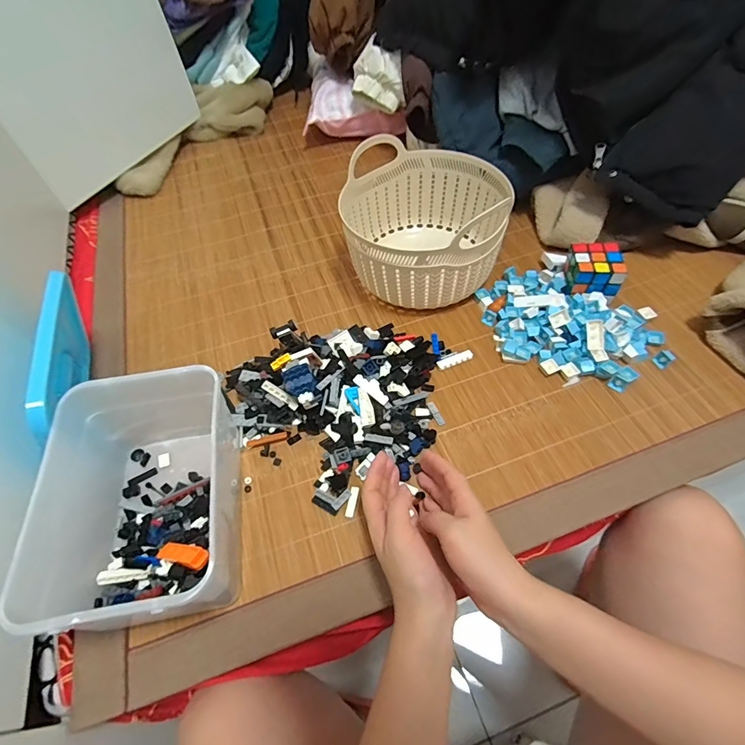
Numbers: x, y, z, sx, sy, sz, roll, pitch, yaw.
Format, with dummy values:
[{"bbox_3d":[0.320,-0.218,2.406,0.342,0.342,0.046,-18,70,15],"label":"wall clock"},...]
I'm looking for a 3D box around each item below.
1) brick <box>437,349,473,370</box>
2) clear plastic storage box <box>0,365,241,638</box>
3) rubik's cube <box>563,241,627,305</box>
[{"bbox_3d":[0.106,-0.017,0.538,0.046,0.009,0.014,-21,57,-9],"label":"brick"},{"bbox_3d":[-0.207,0.120,0.402,0.150,0.125,0.209,-12,56,-3],"label":"clear plastic storage box"},{"bbox_3d":[0.297,-0.134,0.571,0.058,0.061,0.069,2,56,7],"label":"rubik's cube"}]

